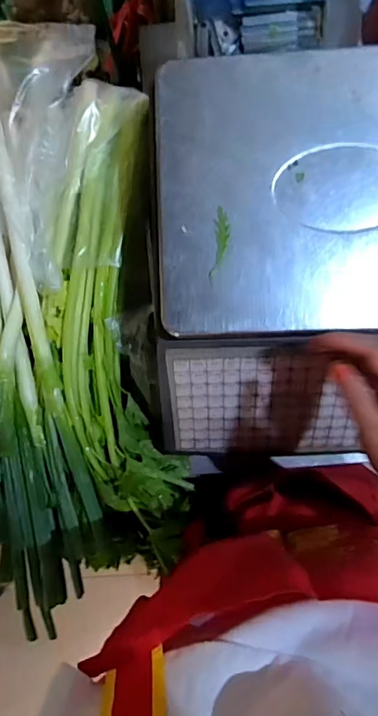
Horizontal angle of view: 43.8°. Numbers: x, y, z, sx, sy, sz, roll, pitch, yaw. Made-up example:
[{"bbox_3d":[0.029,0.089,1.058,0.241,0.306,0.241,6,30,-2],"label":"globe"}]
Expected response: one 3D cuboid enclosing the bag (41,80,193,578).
[{"bbox_3d":[-0.092,-0.026,0.568,0.136,0.076,0.556,-6,89,3],"label":"bag"}]

